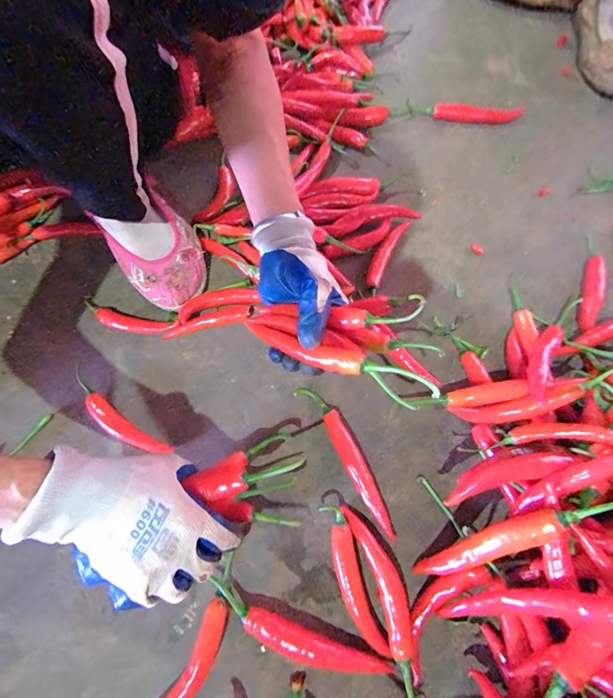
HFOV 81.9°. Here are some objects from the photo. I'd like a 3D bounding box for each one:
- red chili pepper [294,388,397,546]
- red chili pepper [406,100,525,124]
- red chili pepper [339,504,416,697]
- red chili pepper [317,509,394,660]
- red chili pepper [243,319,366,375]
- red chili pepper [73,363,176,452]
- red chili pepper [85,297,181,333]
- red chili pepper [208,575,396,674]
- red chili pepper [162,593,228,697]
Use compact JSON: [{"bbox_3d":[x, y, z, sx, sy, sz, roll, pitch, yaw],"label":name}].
[{"bbox_3d":[0.042,0.106,0.355,0.024,0.012,0.164,-30,71,-10],"label":"red chili pepper"},{"bbox_3d":[0.233,-0.351,0.523,0.168,0.017,0.029,2,69,2],"label":"red chili pepper"},{"bbox_3d":[0.071,0.220,0.301,0.033,0.017,0.166,-16,69,-5],"label":"red chili pepper"},{"bbox_3d":[0.039,0.202,0.315,0.024,0.019,0.121,-17,69,-5],"label":"red chili pepper"},{"bbox_3d":[-0.008,-0.002,0.321,0.132,0.018,0.018,20,69,32],"label":"red chili pepper"},{"bbox_3d":[-0.206,0.070,0.375,0.145,0.012,0.028,37,74,14],"label":"red chili pepper"},{"bbox_3d":[-0.208,-0.034,0.409,0.127,0.020,0.024,16,70,8],"label":"red chili pepper"},{"bbox_3d":[-0.011,0.243,0.300,0.160,0.016,0.026,19,70,9],"label":"red chili pepper"},{"bbox_3d":[-0.095,0.264,0.293,0.027,0.018,0.109,29,72,12],"label":"red chili pepper"}]

